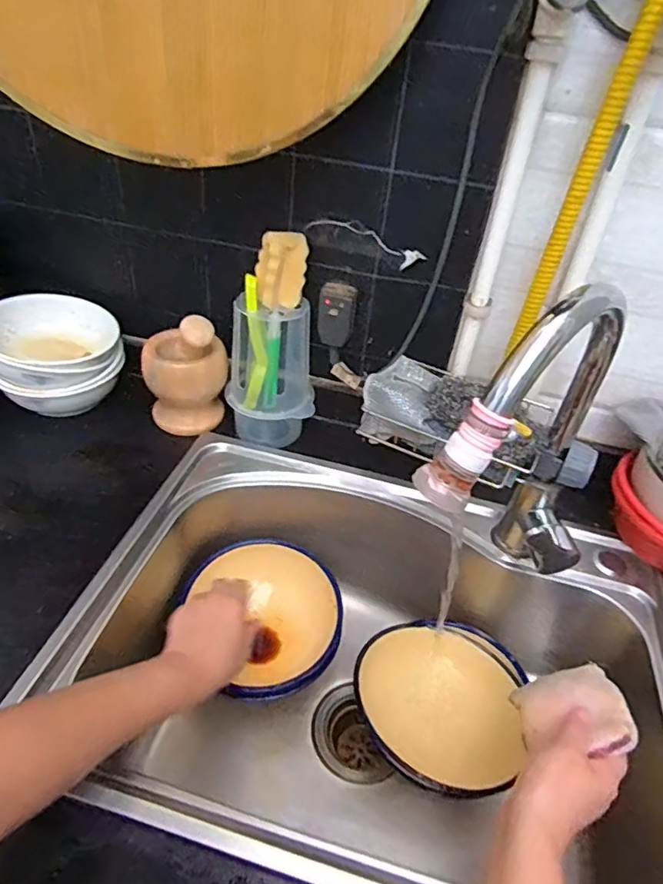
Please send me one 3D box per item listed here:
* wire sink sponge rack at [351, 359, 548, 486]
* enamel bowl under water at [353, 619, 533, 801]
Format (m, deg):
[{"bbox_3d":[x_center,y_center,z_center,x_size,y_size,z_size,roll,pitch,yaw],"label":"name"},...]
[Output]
[{"bbox_3d":[0.119,-0.020,0.560,0.174,0.061,0.103,28,44,23],"label":"wire sink sponge rack"},{"bbox_3d":[0.118,0.292,0.626,0.175,0.067,0.163,4,40,-3],"label":"enamel bowl under water"}]

